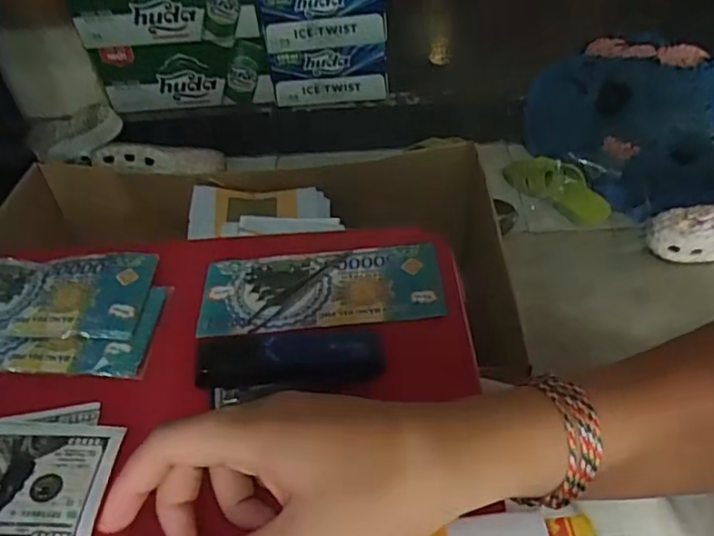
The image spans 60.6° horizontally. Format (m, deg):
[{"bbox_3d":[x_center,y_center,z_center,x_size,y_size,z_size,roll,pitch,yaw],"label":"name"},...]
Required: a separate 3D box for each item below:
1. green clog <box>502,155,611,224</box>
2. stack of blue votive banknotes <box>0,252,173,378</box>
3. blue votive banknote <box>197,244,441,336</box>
[{"bbox_3d":[0.375,-0.155,1.176,0.077,0.088,0.223,-37,51,-28],"label":"green clog"},{"bbox_3d":[-0.196,0.024,0.369,0.152,0.010,0.083,-1,44,5],"label":"stack of blue votive banknotes"},{"bbox_3d":[-0.021,0.012,0.373,0.143,0.004,0.060,-6,46,2],"label":"blue votive banknote"}]

